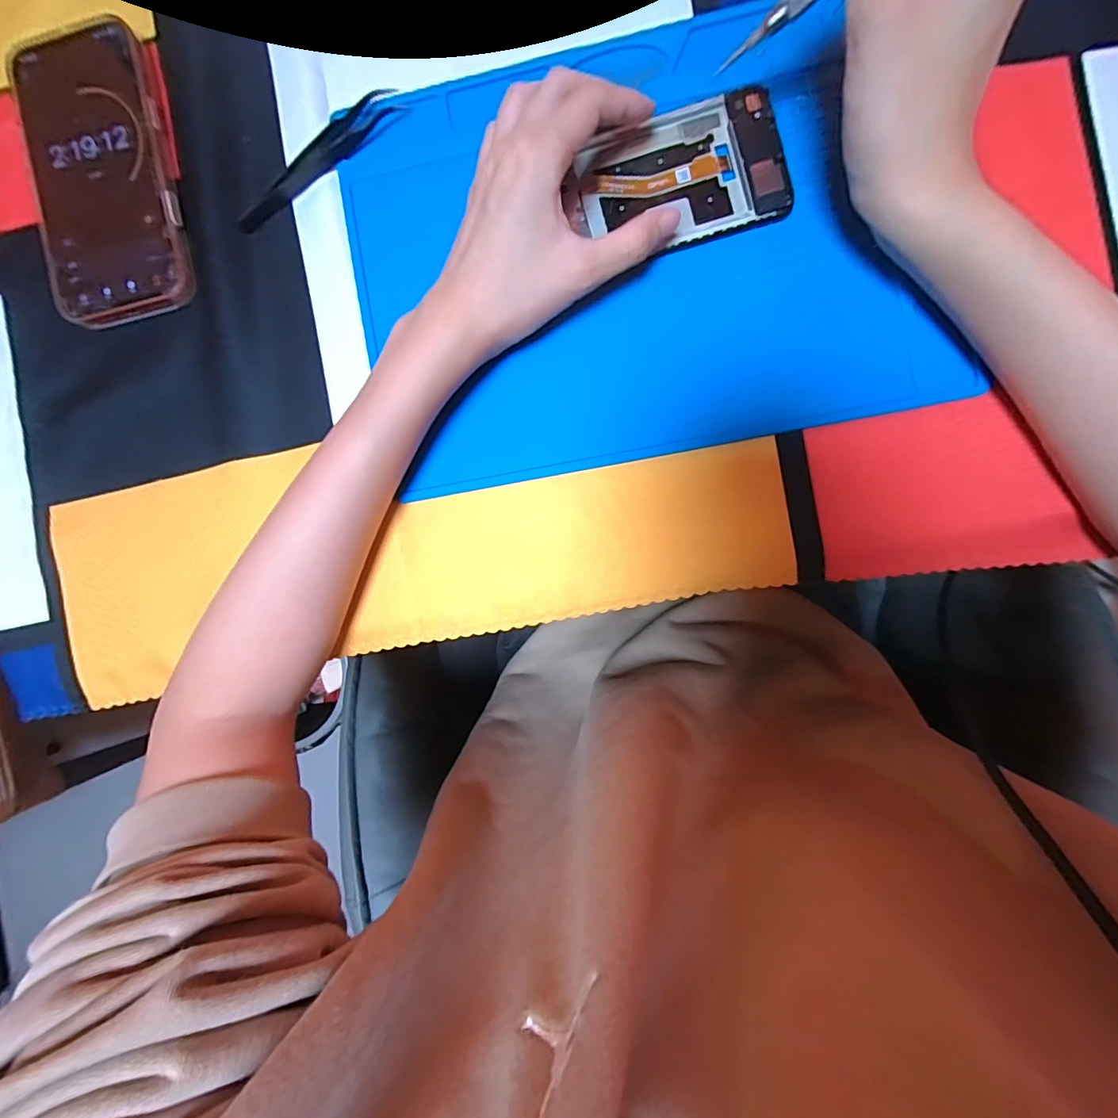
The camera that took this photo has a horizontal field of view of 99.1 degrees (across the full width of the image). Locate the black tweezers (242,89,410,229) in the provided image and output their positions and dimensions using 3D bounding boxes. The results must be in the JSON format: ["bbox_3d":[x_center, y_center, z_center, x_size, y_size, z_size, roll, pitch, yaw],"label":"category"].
[{"bbox_3d":[-0.139,-0.229,0.272,0.112,0.007,0.020,-34,89,4],"label":"black tweezers"}]

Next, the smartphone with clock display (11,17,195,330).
[{"bbox_3d":[-0.266,-0.223,0.279,0.079,0.015,0.160,-12,91,5],"label":"smartphone with clock display"}]

